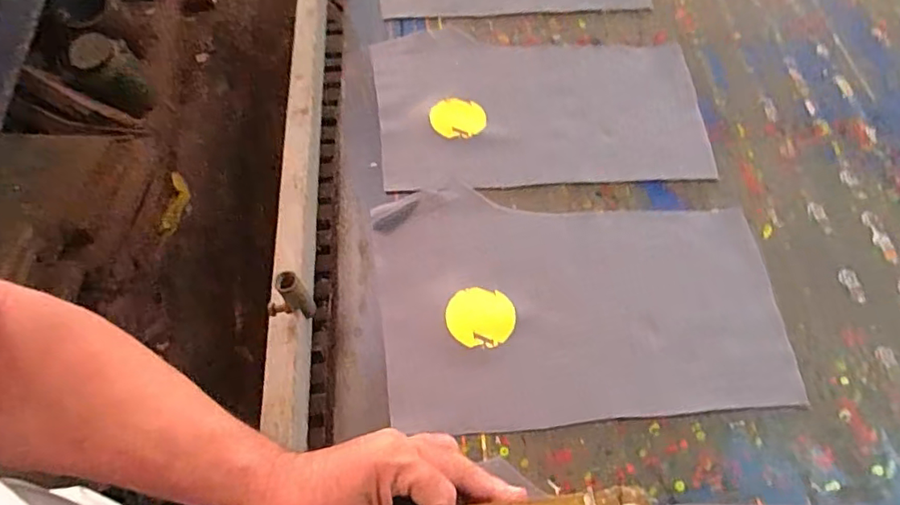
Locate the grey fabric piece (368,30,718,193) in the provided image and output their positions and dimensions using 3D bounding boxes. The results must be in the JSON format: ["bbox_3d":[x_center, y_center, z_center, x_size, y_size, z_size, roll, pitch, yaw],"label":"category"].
[{"bbox_3d":[0.095,-0.171,0.631,0.353,0.012,0.226,-2,61,-1],"label":"grey fabric piece"}]

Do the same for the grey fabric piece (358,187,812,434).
[{"bbox_3d":[0.114,0.037,0.513,0.354,0.014,0.229,-3,61,-2],"label":"grey fabric piece"}]

